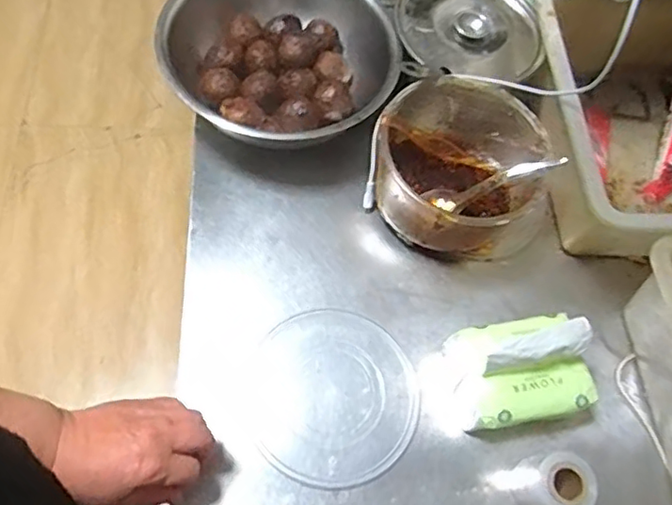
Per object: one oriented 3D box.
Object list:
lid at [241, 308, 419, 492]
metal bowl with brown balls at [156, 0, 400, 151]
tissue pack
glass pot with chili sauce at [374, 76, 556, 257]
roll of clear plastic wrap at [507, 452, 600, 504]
[{"bbox_3d":[-0.004,0.137,0.580,0.161,0.004,0.162,3,64,-6],"label":"lid"},{"bbox_3d":[-0.066,-0.222,0.693,0.244,0.088,0.260,3,64,-6],"label":"metal bowl with brown balls"},{"bbox_3d":[0.176,0.110,0.555,0.120,0.092,0.096,-6,65,-11],"label":"tissue pack"},{"bbox_3d":[0.136,-0.087,0.651,0.179,0.110,0.171,3,64,-6],"label":"glass pot with chili sauce"},{"bbox_3d":[0.194,0.211,0.539,0.057,0.074,0.053,3,64,-6],"label":"roll of clear plastic wrap"}]

